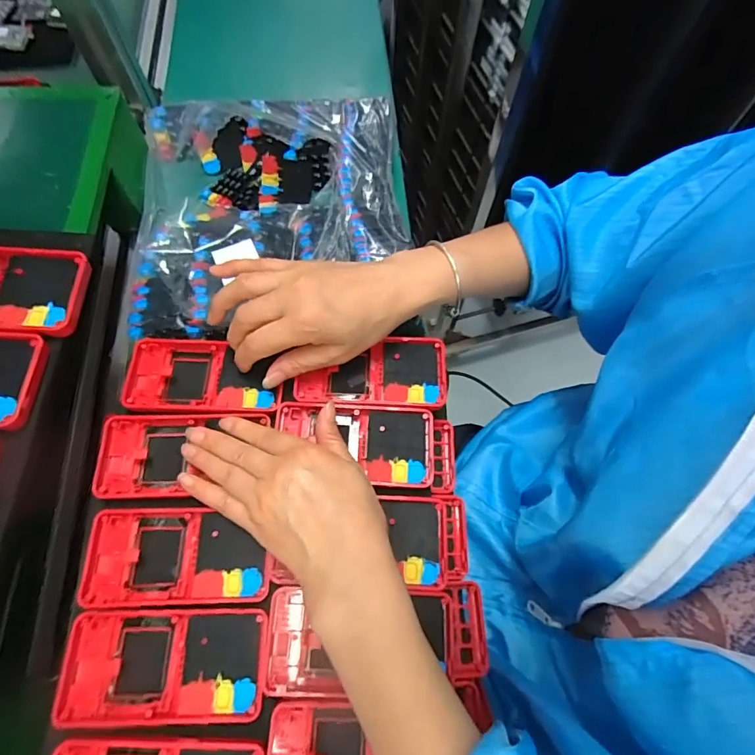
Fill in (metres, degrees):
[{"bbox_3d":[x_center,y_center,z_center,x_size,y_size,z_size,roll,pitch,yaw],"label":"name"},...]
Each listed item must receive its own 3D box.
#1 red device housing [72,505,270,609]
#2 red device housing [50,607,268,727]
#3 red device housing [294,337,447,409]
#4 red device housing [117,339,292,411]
[{"bbox_3d":[-0.139,0.126,0.319,0.123,0.025,0.062,-1,68,-2],"label":"red device housing"},{"bbox_3d":[-0.136,0.182,0.287,0.126,0.011,0.062,0,68,-2],"label":"red device housing"},{"bbox_3d":[-0.004,-0.004,0.378,0.119,0.017,0.061,3,67,-1],"label":"red device housing"},{"bbox_3d":[-0.141,0.000,0.373,0.123,0.018,0.064,2,68,-1],"label":"red device housing"}]

